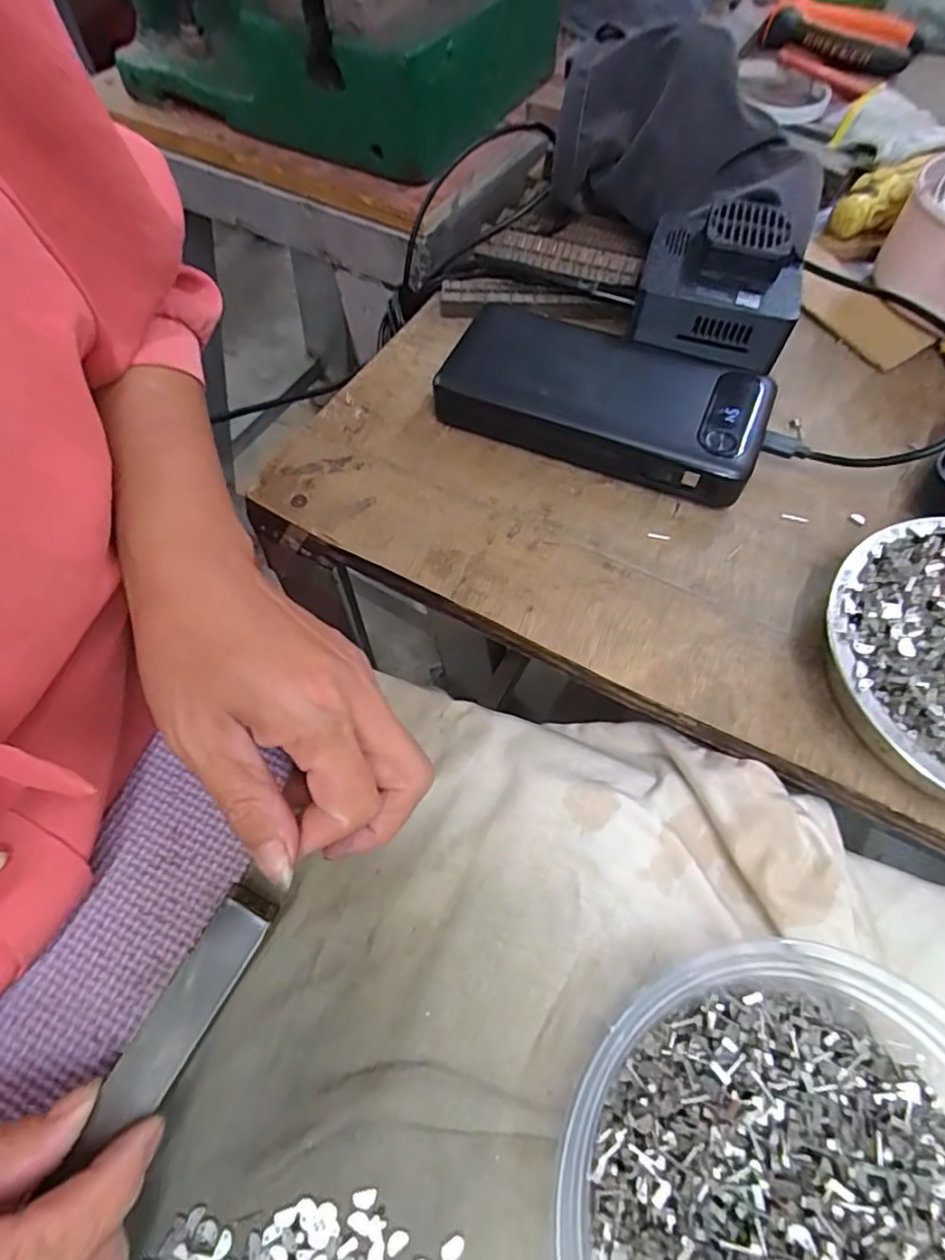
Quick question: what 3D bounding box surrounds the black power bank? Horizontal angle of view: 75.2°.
[{"bbox_3d":[0.063,-0.117,0.304,0.156,0.027,0.079,25,65,13],"label":"black power bank"}]

